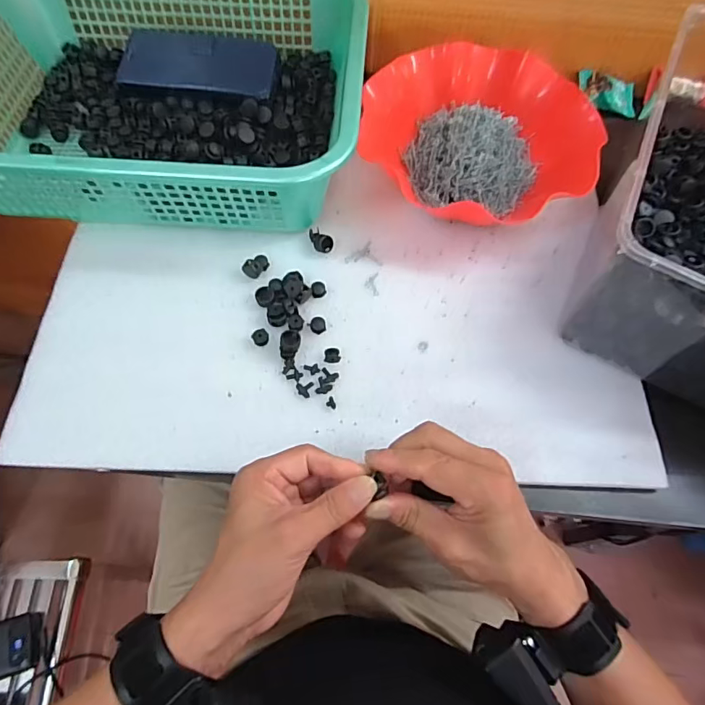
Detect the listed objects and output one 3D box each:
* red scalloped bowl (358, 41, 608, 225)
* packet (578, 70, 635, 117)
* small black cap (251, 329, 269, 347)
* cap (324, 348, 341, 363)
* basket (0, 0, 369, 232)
[{"bbox_3d":[0.122,-0.216,0.494,0.223,0.061,0.189,4,65,-1],"label":"red scalloped bowl"},{"bbox_3d":[0.296,-0.302,0.571,0.065,0.023,0.039,8,65,2],"label":"packet"},{"bbox_3d":[-0.078,-0.013,0.421,0.014,0.009,0.014,1,65,-2],"label":"small black cap"},{"bbox_3d":[-0.017,0.003,0.414,0.013,0.007,0.011,-4,65,-4],"label":"cap"},{"bbox_3d":[-0.184,-0.252,0.477,0.381,0.098,0.297,5,65,0],"label":"basket"}]

